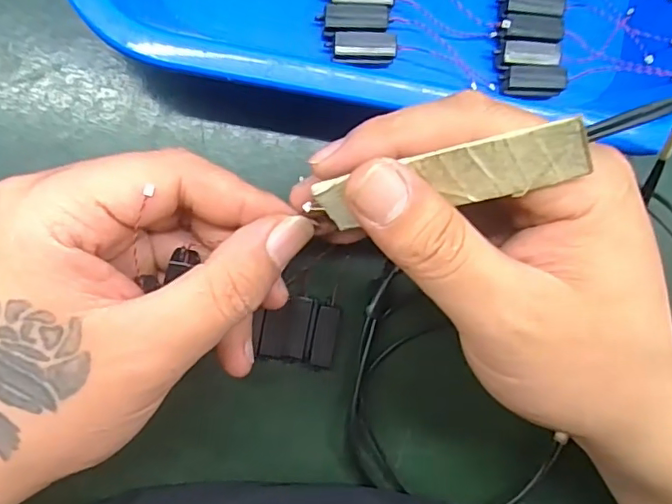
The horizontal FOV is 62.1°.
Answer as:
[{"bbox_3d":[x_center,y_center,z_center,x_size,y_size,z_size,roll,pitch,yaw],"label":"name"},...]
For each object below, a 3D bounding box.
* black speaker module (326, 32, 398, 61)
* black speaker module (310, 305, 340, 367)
[{"bbox_3d":[0.012,-0.087,0.236,0.029,0.004,0.011,-2,93,-9],"label":"black speaker module"},{"bbox_3d":[-0.005,0.037,0.250,0.010,0.010,0.028,6,92,-10],"label":"black speaker module"}]

